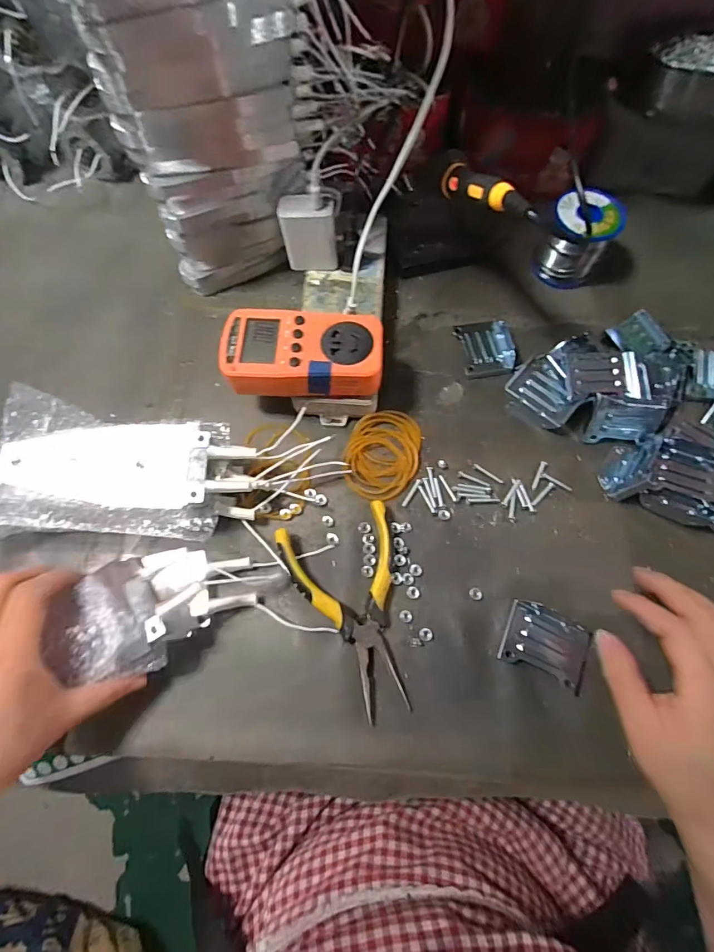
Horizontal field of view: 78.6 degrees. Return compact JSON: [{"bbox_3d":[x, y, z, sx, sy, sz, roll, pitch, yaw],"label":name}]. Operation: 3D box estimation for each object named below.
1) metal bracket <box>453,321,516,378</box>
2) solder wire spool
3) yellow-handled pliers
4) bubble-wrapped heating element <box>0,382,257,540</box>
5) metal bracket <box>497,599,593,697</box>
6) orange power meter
[{"bbox_3d":[0.125,-0.124,0.427,0.051,0.014,0.059,-4,68,-4],"label":"metal bracket"},{"bbox_3d":[0.226,-0.242,0.449,0.058,0.068,0.059,1,68,-2],"label":"solder wire spool"},{"bbox_3d":[0.004,0.099,0.329,0.085,0.017,0.145,-19,70,-10],"label":"yellow-handled pliers"},{"bbox_3d":[-0.180,-0.003,0.341,0.192,0.063,0.105,2,68,-1],"label":"bubble-wrapped heating element"},{"bbox_3d":[0.140,0.123,0.325,0.058,0.011,0.047,20,69,6],"label":"metal bracket"},{"bbox_3d":[-0.044,-0.099,0.357,0.126,0.034,0.067,3,69,0],"label":"orange power meter"}]

